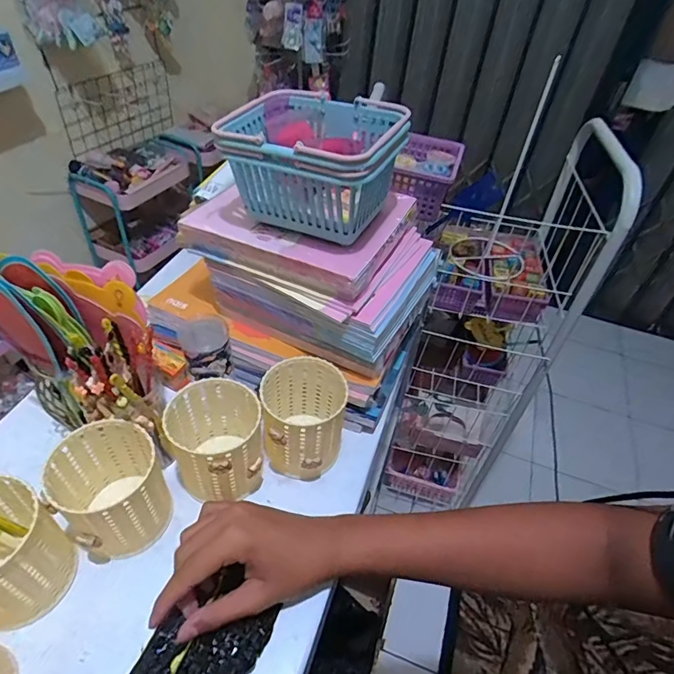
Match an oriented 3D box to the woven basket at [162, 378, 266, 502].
[{"bbox_3d":[-0.116,0.105,0.452,0.082,0.102,0.088,3,45,-3],"label":"woven basket"}]

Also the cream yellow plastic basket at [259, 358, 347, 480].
[{"bbox_3d":[-0.036,0.083,0.477,0.079,0.094,0.089,2,45,-5],"label":"cream yellow plastic basket"}]

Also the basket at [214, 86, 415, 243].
[{"bbox_3d":[-0.023,-0.167,0.451,0.153,0.100,0.125,19,46,12],"label":"basket"}]

